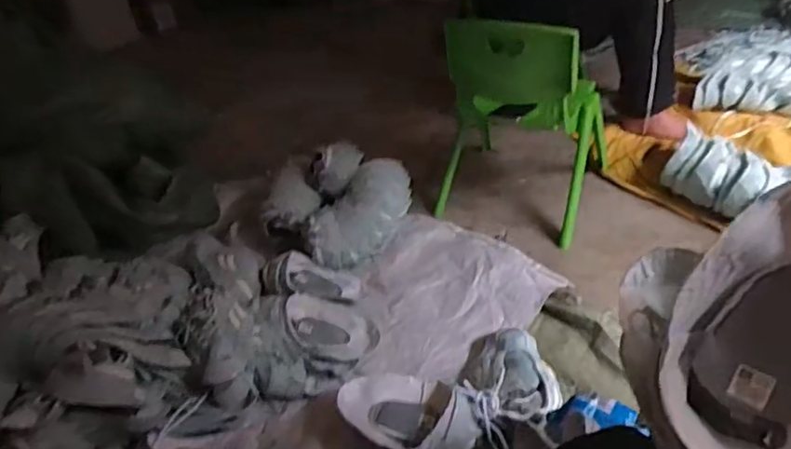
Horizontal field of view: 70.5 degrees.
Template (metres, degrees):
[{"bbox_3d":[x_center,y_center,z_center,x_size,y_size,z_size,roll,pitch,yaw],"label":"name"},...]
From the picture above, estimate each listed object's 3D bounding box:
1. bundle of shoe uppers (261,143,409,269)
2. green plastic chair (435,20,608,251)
[{"bbox_3d":[-0.145,-0.054,1.436,0.354,0.167,0.334,-4,38,5],"label":"bundle of shoe uppers"},{"bbox_3d":[0.316,-0.288,1.391,0.373,0.490,0.343,12,42,24],"label":"green plastic chair"}]

